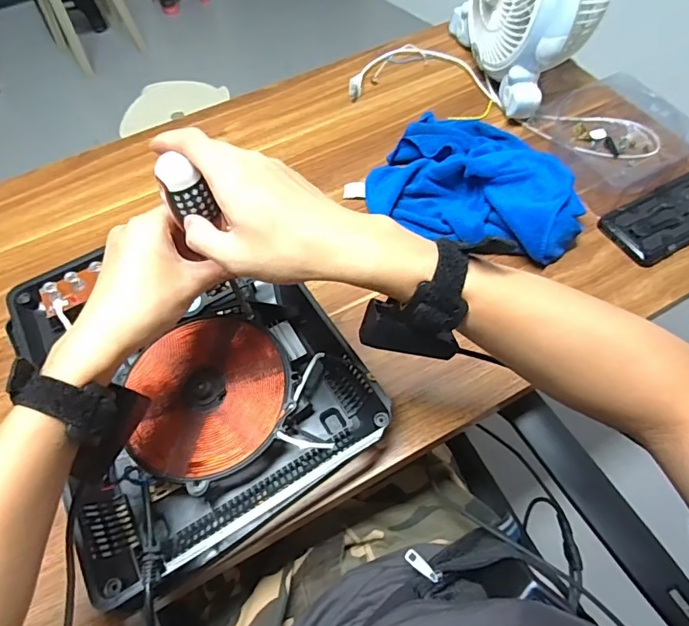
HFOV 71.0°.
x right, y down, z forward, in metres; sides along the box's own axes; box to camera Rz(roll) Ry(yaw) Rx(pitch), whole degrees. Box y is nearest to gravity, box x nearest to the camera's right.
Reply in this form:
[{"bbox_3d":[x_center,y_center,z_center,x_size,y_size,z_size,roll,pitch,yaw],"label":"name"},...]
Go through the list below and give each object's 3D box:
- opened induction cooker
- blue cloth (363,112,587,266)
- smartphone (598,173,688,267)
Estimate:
[{"bbox_3d":[-0.154,0.053,0.477,0.266,0.065,0.328,-31,63,-15],"label":"opened induction cooker"},{"bbox_3d":[0.167,-0.163,0.603,0.259,0.049,0.197,29,65,18],"label":"blue cloth"},{"bbox_3d":[0.406,-0.123,0.593,0.169,0.015,0.084,-26,62,-13],"label":"smartphone"}]

